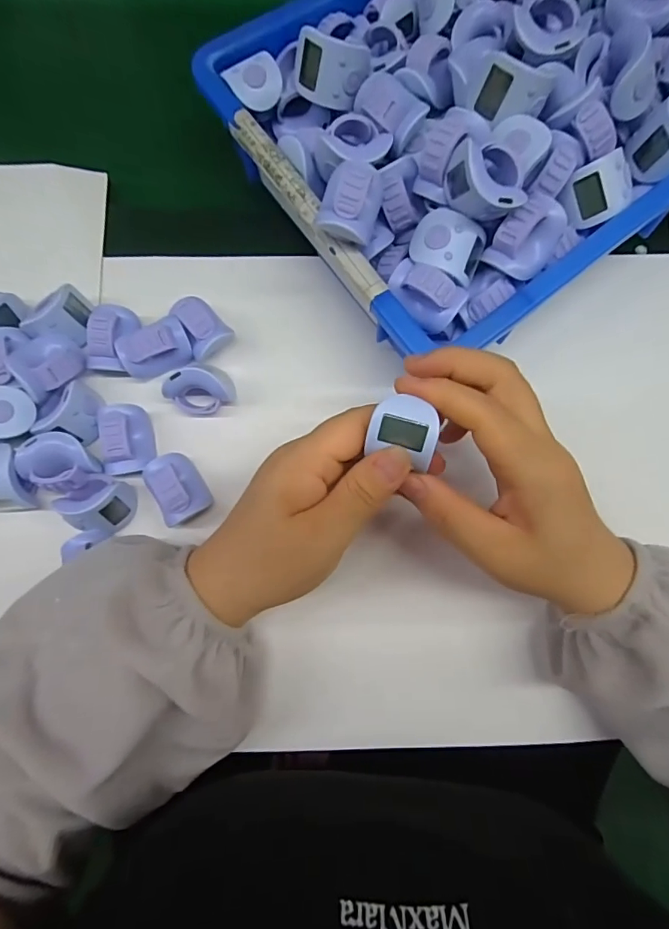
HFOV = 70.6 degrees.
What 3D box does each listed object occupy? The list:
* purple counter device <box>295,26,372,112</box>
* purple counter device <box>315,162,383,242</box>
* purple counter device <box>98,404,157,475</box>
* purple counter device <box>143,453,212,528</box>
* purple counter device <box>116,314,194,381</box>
[{"bbox_3d":[-0.003,-0.225,0.269,0.039,0.030,0.025,-1,50,-19],"label":"purple counter device"},{"bbox_3d":[0.009,-0.136,0.240,0.026,0.028,0.043,12,80,1],"label":"purple counter device"},{"bbox_3d":[-0.126,-0.016,0.283,0.027,0.031,0.040,-4,80,-1],"label":"purple counter device"},{"bbox_3d":[-0.094,0.012,0.278,0.026,0.027,0.042,-30,82,-6],"label":"purple counter device"},{"bbox_3d":[-0.111,-0.073,0.291,0.041,0.030,0.022,-21,45,-16],"label":"purple counter device"}]

